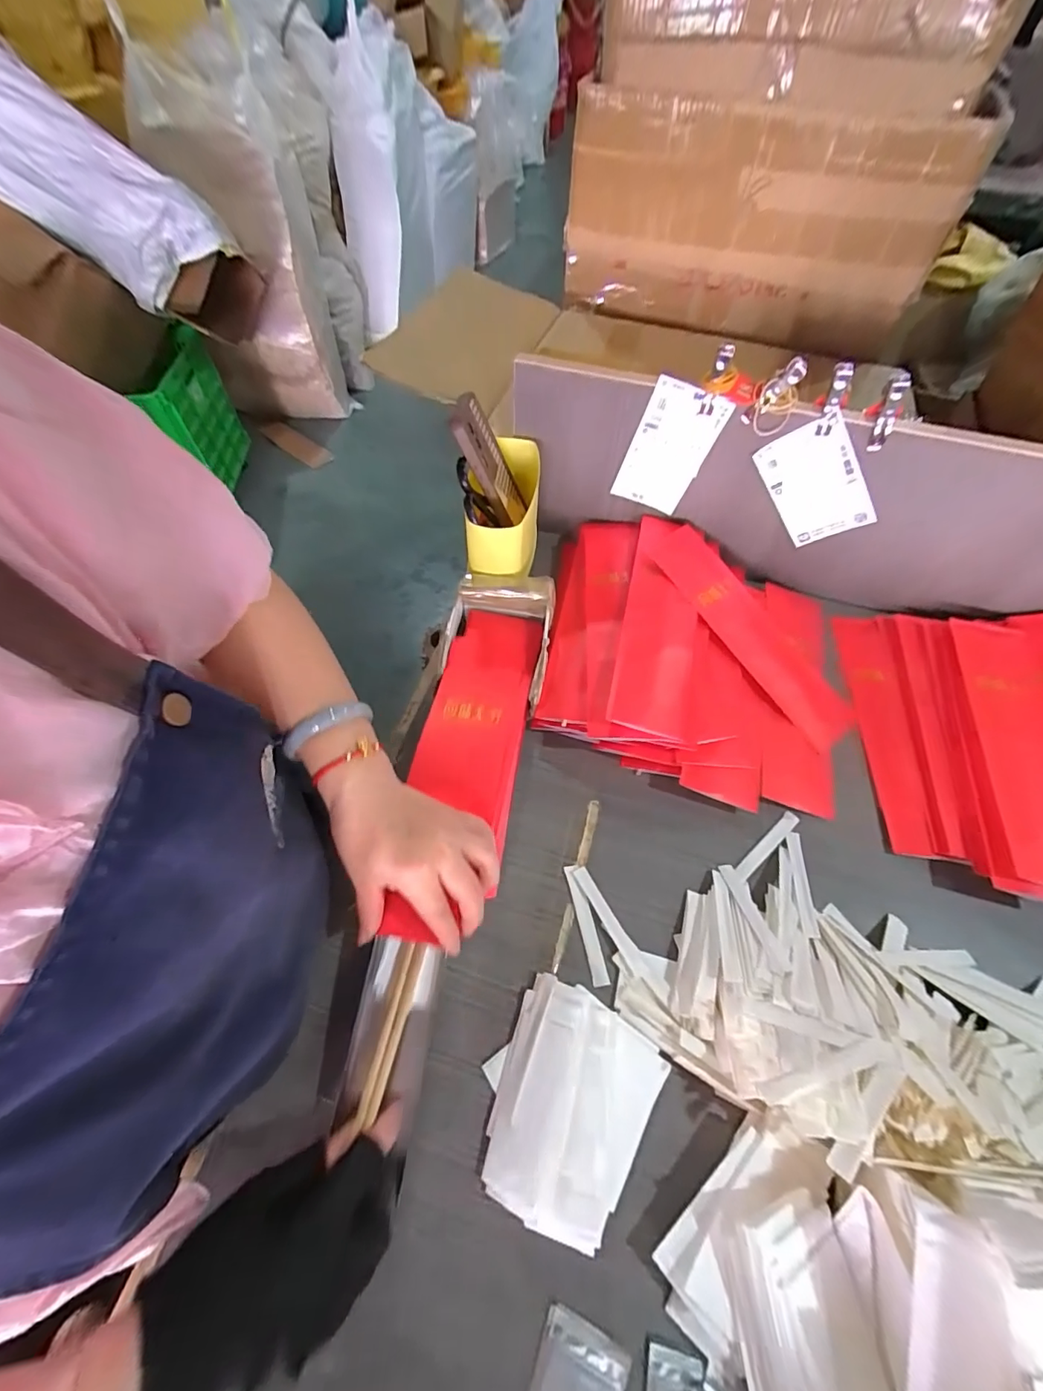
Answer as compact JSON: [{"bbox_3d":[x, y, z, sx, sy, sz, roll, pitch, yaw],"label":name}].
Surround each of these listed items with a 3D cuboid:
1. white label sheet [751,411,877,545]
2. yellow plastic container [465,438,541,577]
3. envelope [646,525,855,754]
[{"bbox_3d":[0.297,-0.210,0.492,0.076,0.130,0.005,-13,46,43],"label":"white label sheet"},{"bbox_3d":[-0.019,-0.207,0.530,0.069,0.069,0.149,2,59,0],"label":"yellow plastic container"},{"bbox_3d":[0.250,-0.069,0.524,0.095,0.009,0.272,-38,84,-28],"label":"envelope"}]

